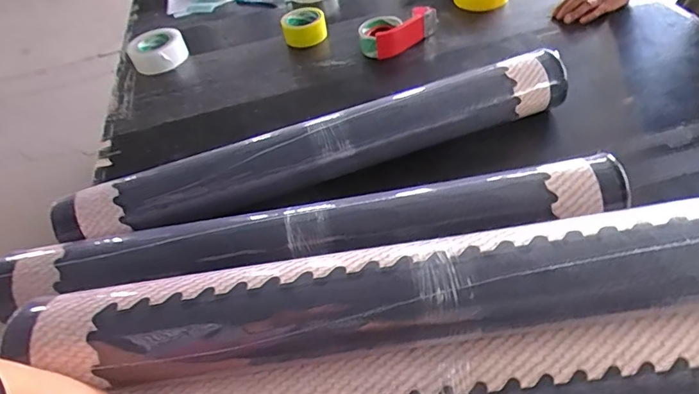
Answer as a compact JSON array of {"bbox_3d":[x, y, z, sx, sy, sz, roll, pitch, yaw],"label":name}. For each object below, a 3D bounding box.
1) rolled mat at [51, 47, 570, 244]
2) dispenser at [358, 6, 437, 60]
[{"bbox_3d":[-0.038,-0.078,0.729,0.801,0.079,0.098,-18,49,-7],"label":"rolled mat"},{"bbox_3d":[0.096,-0.342,0.986,0.173,0.061,0.084,-28,51,-15],"label":"dispenser"}]

